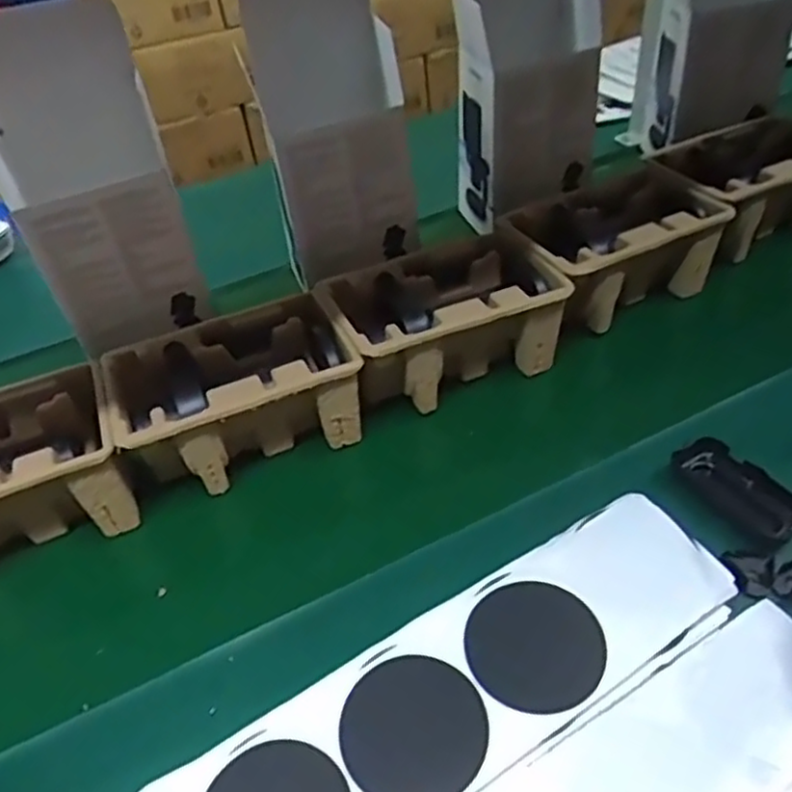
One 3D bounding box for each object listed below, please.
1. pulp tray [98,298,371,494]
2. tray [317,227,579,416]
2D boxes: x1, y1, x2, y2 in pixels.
[{"bbox_3d":[-0.158,0.003,0.696,0.227,0.103,0.141,-18,41,-14],"label":"pulp tray"},{"bbox_3d":[0.051,-0.075,0.745,0.226,0.109,0.141,-20,41,-16],"label":"tray"}]

